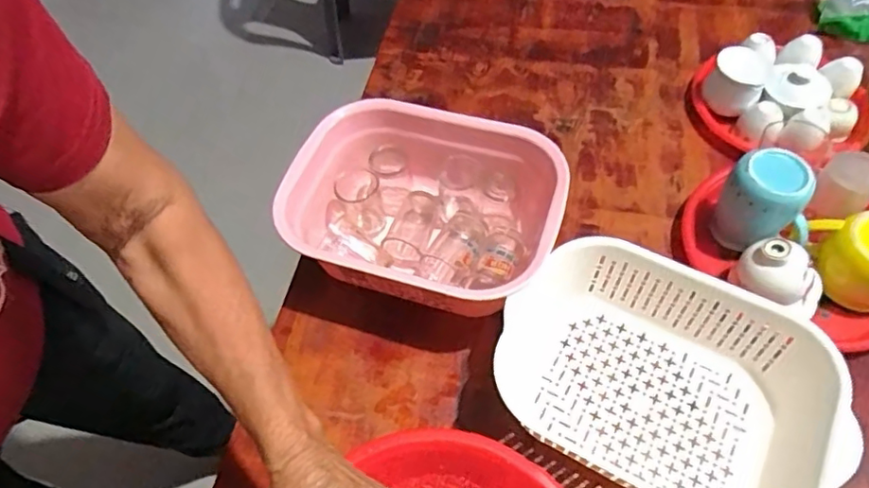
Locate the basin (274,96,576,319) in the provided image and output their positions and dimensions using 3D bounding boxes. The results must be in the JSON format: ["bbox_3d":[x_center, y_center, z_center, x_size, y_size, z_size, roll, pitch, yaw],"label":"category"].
[{"bbox_3d":[-0.011,-0.038,0.673,0.287,0.133,0.232,14,57,12],"label":"basin"}]

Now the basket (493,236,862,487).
[{"bbox_3d":[0.224,0.135,0.565,0.284,0.100,0.203,29,62,20],"label":"basket"}]

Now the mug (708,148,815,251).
[{"bbox_3d":[0.378,-0.041,0.664,0.100,0.112,0.081,38,65,25],"label":"mug"}]

